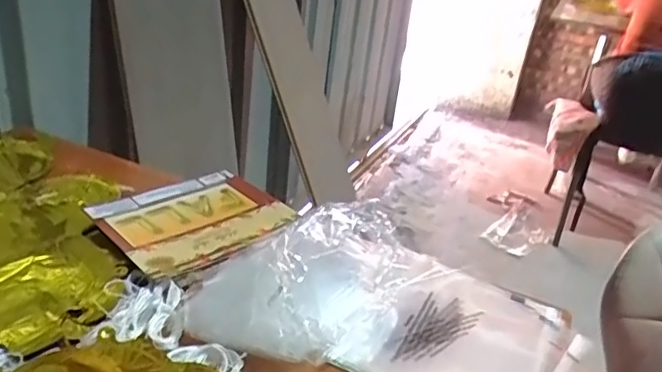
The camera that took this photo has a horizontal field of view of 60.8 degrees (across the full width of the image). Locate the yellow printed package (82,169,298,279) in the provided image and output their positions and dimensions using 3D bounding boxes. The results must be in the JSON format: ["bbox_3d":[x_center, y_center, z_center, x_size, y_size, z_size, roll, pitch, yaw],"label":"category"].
[{"bbox_3d":[-0.164,0.035,0.679,0.197,0.017,0.172,-19,37,-41],"label":"yellow printed package"}]

